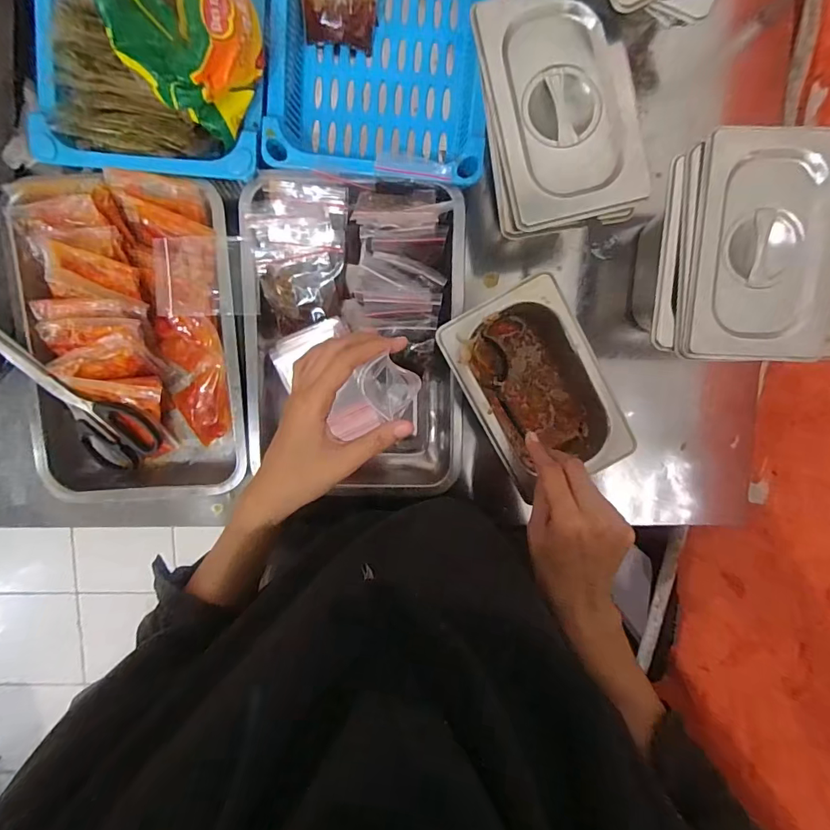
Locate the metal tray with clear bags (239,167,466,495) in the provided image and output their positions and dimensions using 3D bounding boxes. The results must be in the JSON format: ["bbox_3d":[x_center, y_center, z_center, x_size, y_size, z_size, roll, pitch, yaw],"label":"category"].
[{"bbox_3d":[-0.059,-0.071,0.447,0.208,0.068,0.303,0,97,-1],"label":"metal tray with clear bags"}]

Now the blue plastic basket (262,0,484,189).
[{"bbox_3d":[-0.028,-0.355,0.420,0.197,0.065,0.263,3,97,-1],"label":"blue plastic basket"}]

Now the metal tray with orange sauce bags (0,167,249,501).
[{"bbox_3d":[-0.268,-0.068,0.450,0.206,0.050,0.299,-1,97,-1],"label":"metal tray with orange sauce bags"}]

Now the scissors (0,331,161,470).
[{"bbox_3d":[-0.345,-0.023,0.446,0.074,0.023,0.198,-41,113,4],"label":"scissors"}]

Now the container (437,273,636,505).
[{"bbox_3d":[0.105,-0.025,0.420,0.110,0.063,0.172,-29,97,3],"label":"container"}]

